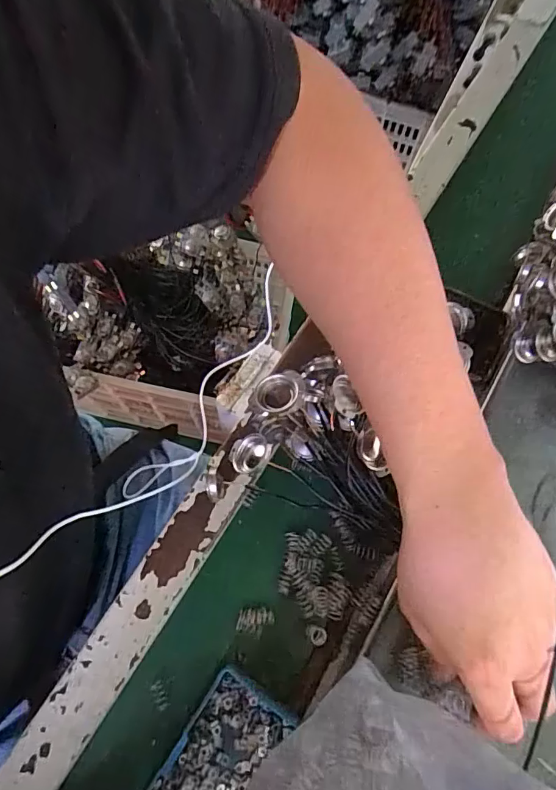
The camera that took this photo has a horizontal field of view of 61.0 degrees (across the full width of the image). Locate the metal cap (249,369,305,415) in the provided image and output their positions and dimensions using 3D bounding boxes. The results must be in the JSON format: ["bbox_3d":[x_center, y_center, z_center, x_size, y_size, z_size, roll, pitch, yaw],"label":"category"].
[{"bbox_3d":[0.000,-0.001,0.300,0.033,0.008,0.029,5,69,0],"label":"metal cap"}]

